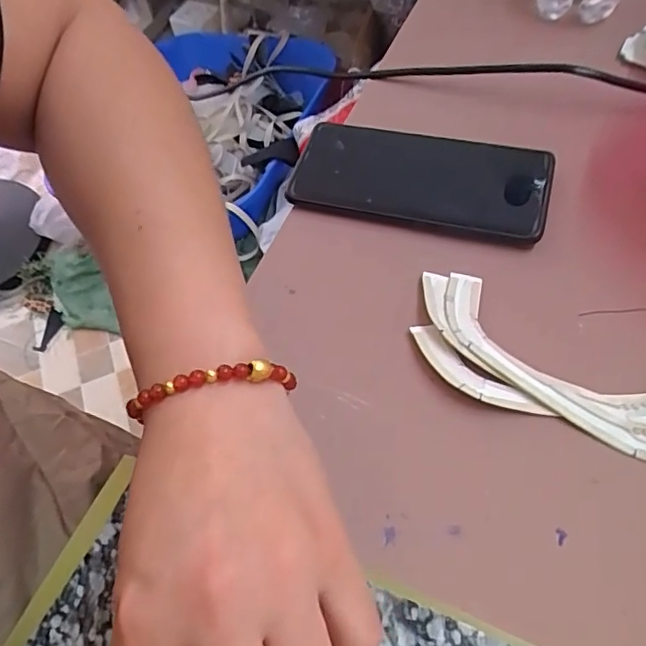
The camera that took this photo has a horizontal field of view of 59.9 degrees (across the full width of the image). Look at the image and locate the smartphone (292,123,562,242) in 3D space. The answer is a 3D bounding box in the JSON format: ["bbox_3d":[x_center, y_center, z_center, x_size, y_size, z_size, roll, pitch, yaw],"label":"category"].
[{"bbox_3d":[0.063,-0.093,0.366,0.160,0.014,0.073,13,61,14],"label":"smartphone"}]

